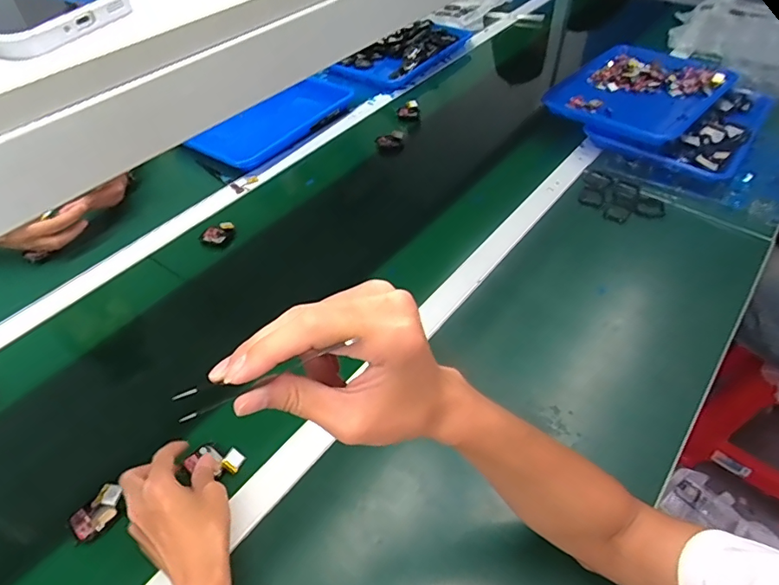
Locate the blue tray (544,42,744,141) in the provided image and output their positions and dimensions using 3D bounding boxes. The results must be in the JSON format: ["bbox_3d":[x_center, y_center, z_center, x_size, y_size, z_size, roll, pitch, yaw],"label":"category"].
[{"bbox_3d":[0.485,-0.405,0.963,0.272,0.043,0.330,32,56,29],"label":"blue tray"}]

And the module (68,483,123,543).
[{"bbox_3d":[-0.290,0.220,0.490,0.035,0.013,0.049,32,56,29],"label":"module"}]

